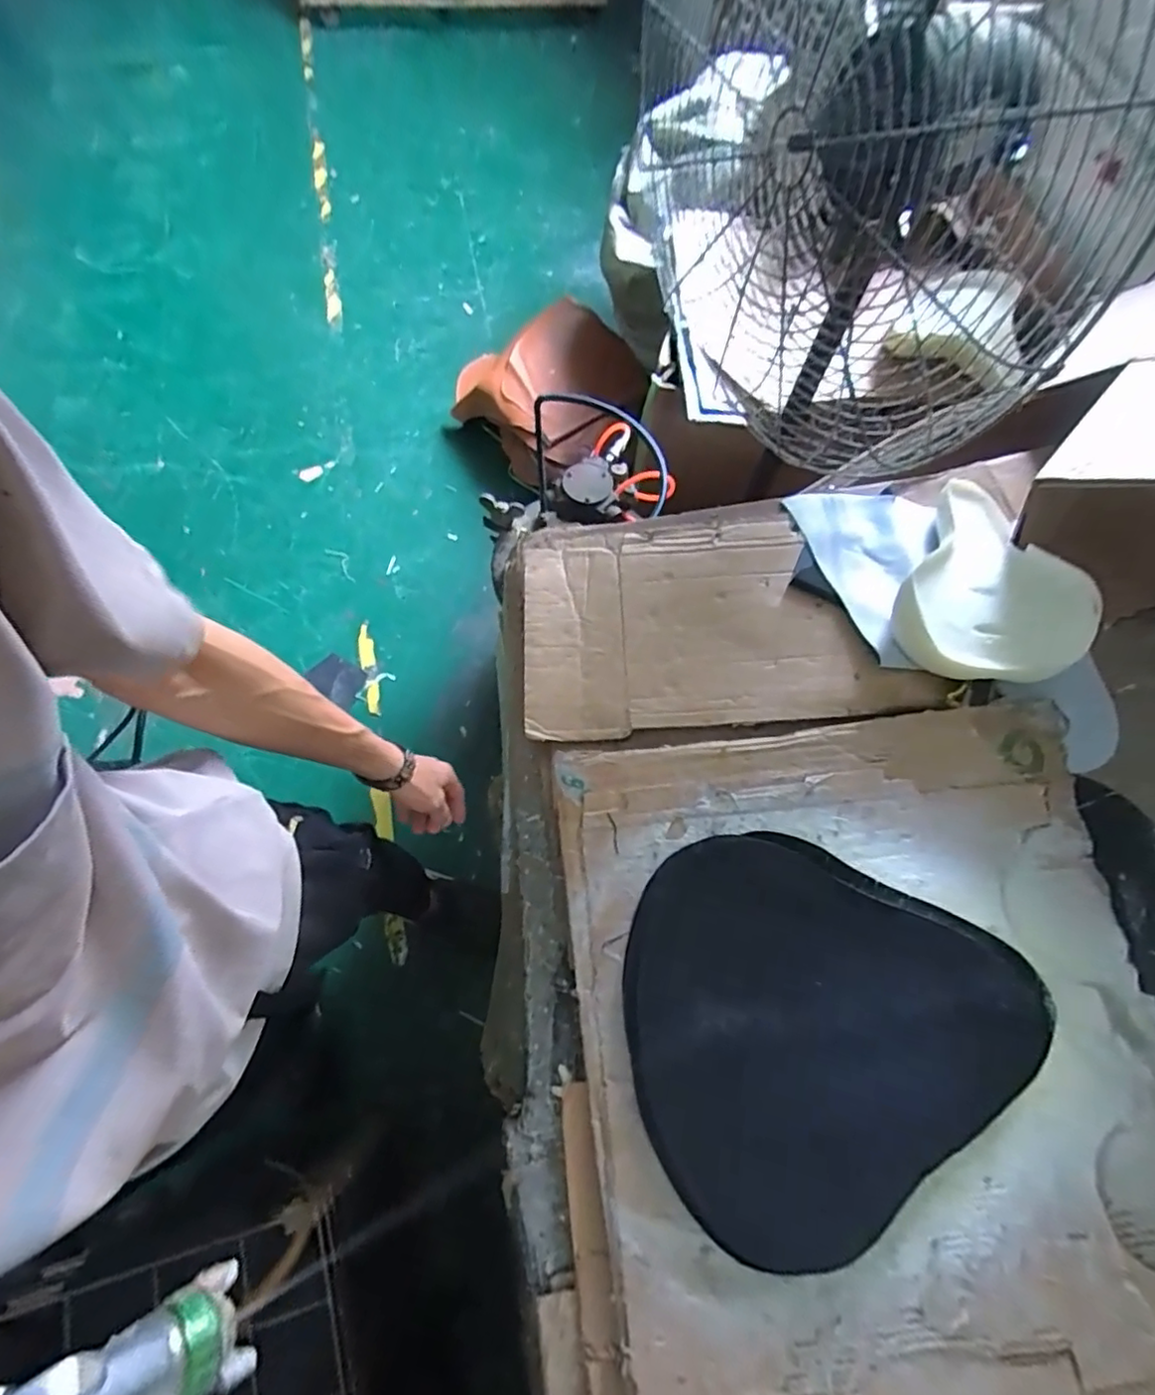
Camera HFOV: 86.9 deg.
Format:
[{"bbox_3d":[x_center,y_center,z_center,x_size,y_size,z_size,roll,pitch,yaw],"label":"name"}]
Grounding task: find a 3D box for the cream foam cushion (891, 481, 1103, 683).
[{"bbox_3d":[0.464,-0.125,0.674,0.183,0.069,0.251,33,72,10],"label":"cream foam cushion"}]

